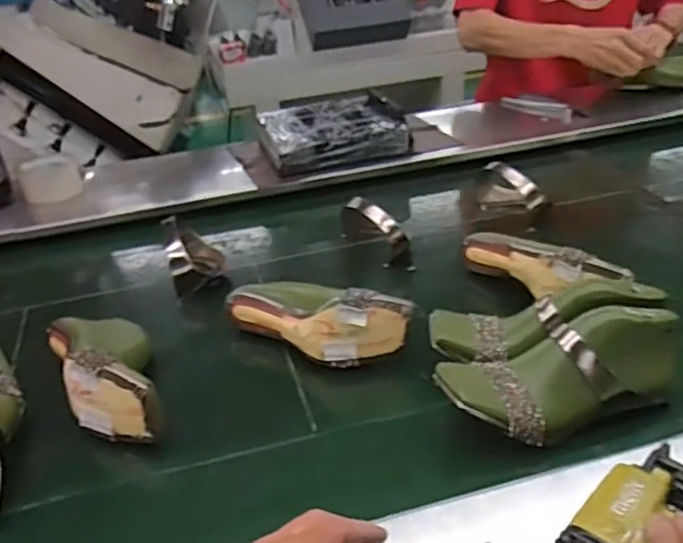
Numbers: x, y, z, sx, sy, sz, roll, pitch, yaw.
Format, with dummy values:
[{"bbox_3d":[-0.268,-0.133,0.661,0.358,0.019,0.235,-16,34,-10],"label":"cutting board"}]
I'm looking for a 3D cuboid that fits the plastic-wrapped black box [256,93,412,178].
[{"bbox_3d":[-0.020,-0.261,1.235,0.259,0.055,0.226,-14,32,-12],"label":"plastic-wrapped black box"}]

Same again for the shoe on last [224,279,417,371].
[{"bbox_3d":[-0.031,0.053,0.762,0.215,0.078,0.074,16,38,32],"label":"shoe on last"}]

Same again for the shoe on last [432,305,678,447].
[{"bbox_3d":[0.208,0.097,0.627,0.228,0.079,0.082,-11,32,-7],"label":"shoe on last"}]

